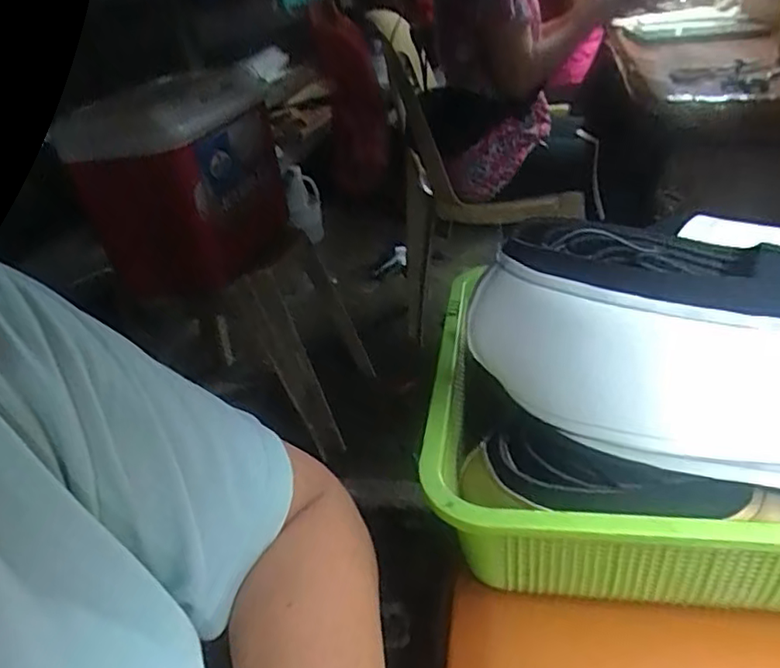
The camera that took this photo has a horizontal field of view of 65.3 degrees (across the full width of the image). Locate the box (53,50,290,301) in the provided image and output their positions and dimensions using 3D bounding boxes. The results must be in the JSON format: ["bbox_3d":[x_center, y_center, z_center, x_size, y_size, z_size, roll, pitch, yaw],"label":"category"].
[{"bbox_3d":[-0.348,-0.286,1.106,0.246,0.295,0.386,-2,32,9],"label":"box"}]

